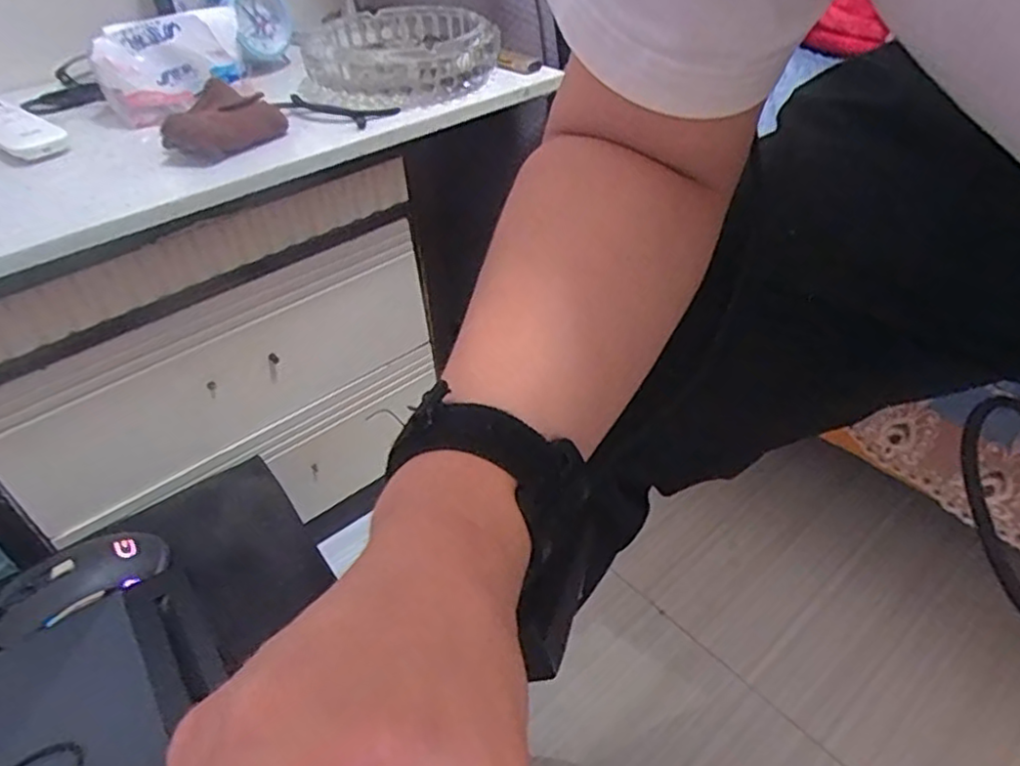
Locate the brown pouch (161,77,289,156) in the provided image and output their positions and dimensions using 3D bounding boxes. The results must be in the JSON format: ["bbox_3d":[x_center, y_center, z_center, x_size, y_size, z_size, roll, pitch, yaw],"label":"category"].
[{"bbox_3d":[-0.240,-0.221,0.567,0.055,0.042,0.112,14,43,20],"label":"brown pouch"}]

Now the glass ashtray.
[{"bbox_3d":[-0.111,-0.329,0.677,0.183,0.047,0.181,-17,42,-15],"label":"glass ashtray"}]

